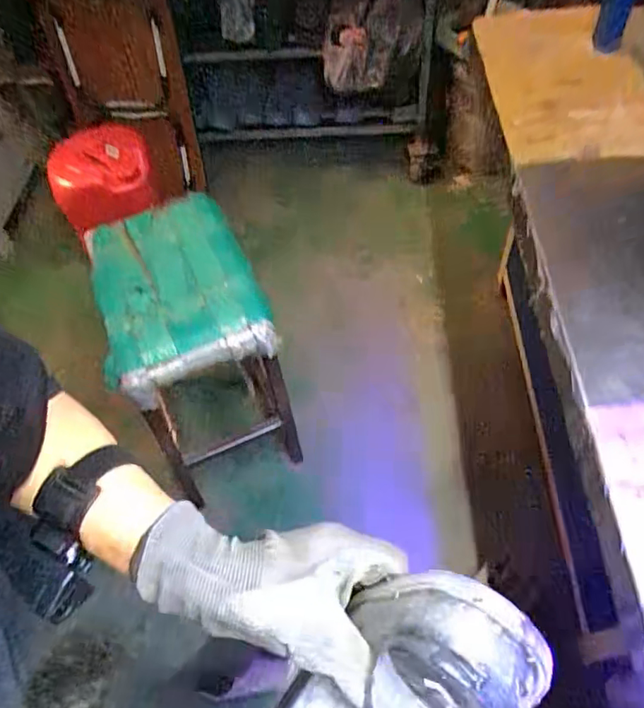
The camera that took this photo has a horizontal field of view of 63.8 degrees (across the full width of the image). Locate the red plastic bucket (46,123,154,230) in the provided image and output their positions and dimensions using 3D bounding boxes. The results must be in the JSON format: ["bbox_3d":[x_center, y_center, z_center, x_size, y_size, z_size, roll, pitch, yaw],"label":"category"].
[{"bbox_3d":[-0.613,-0.511,1.452,0.269,0.166,0.254,-10,56,-2],"label":"red plastic bucket"}]

